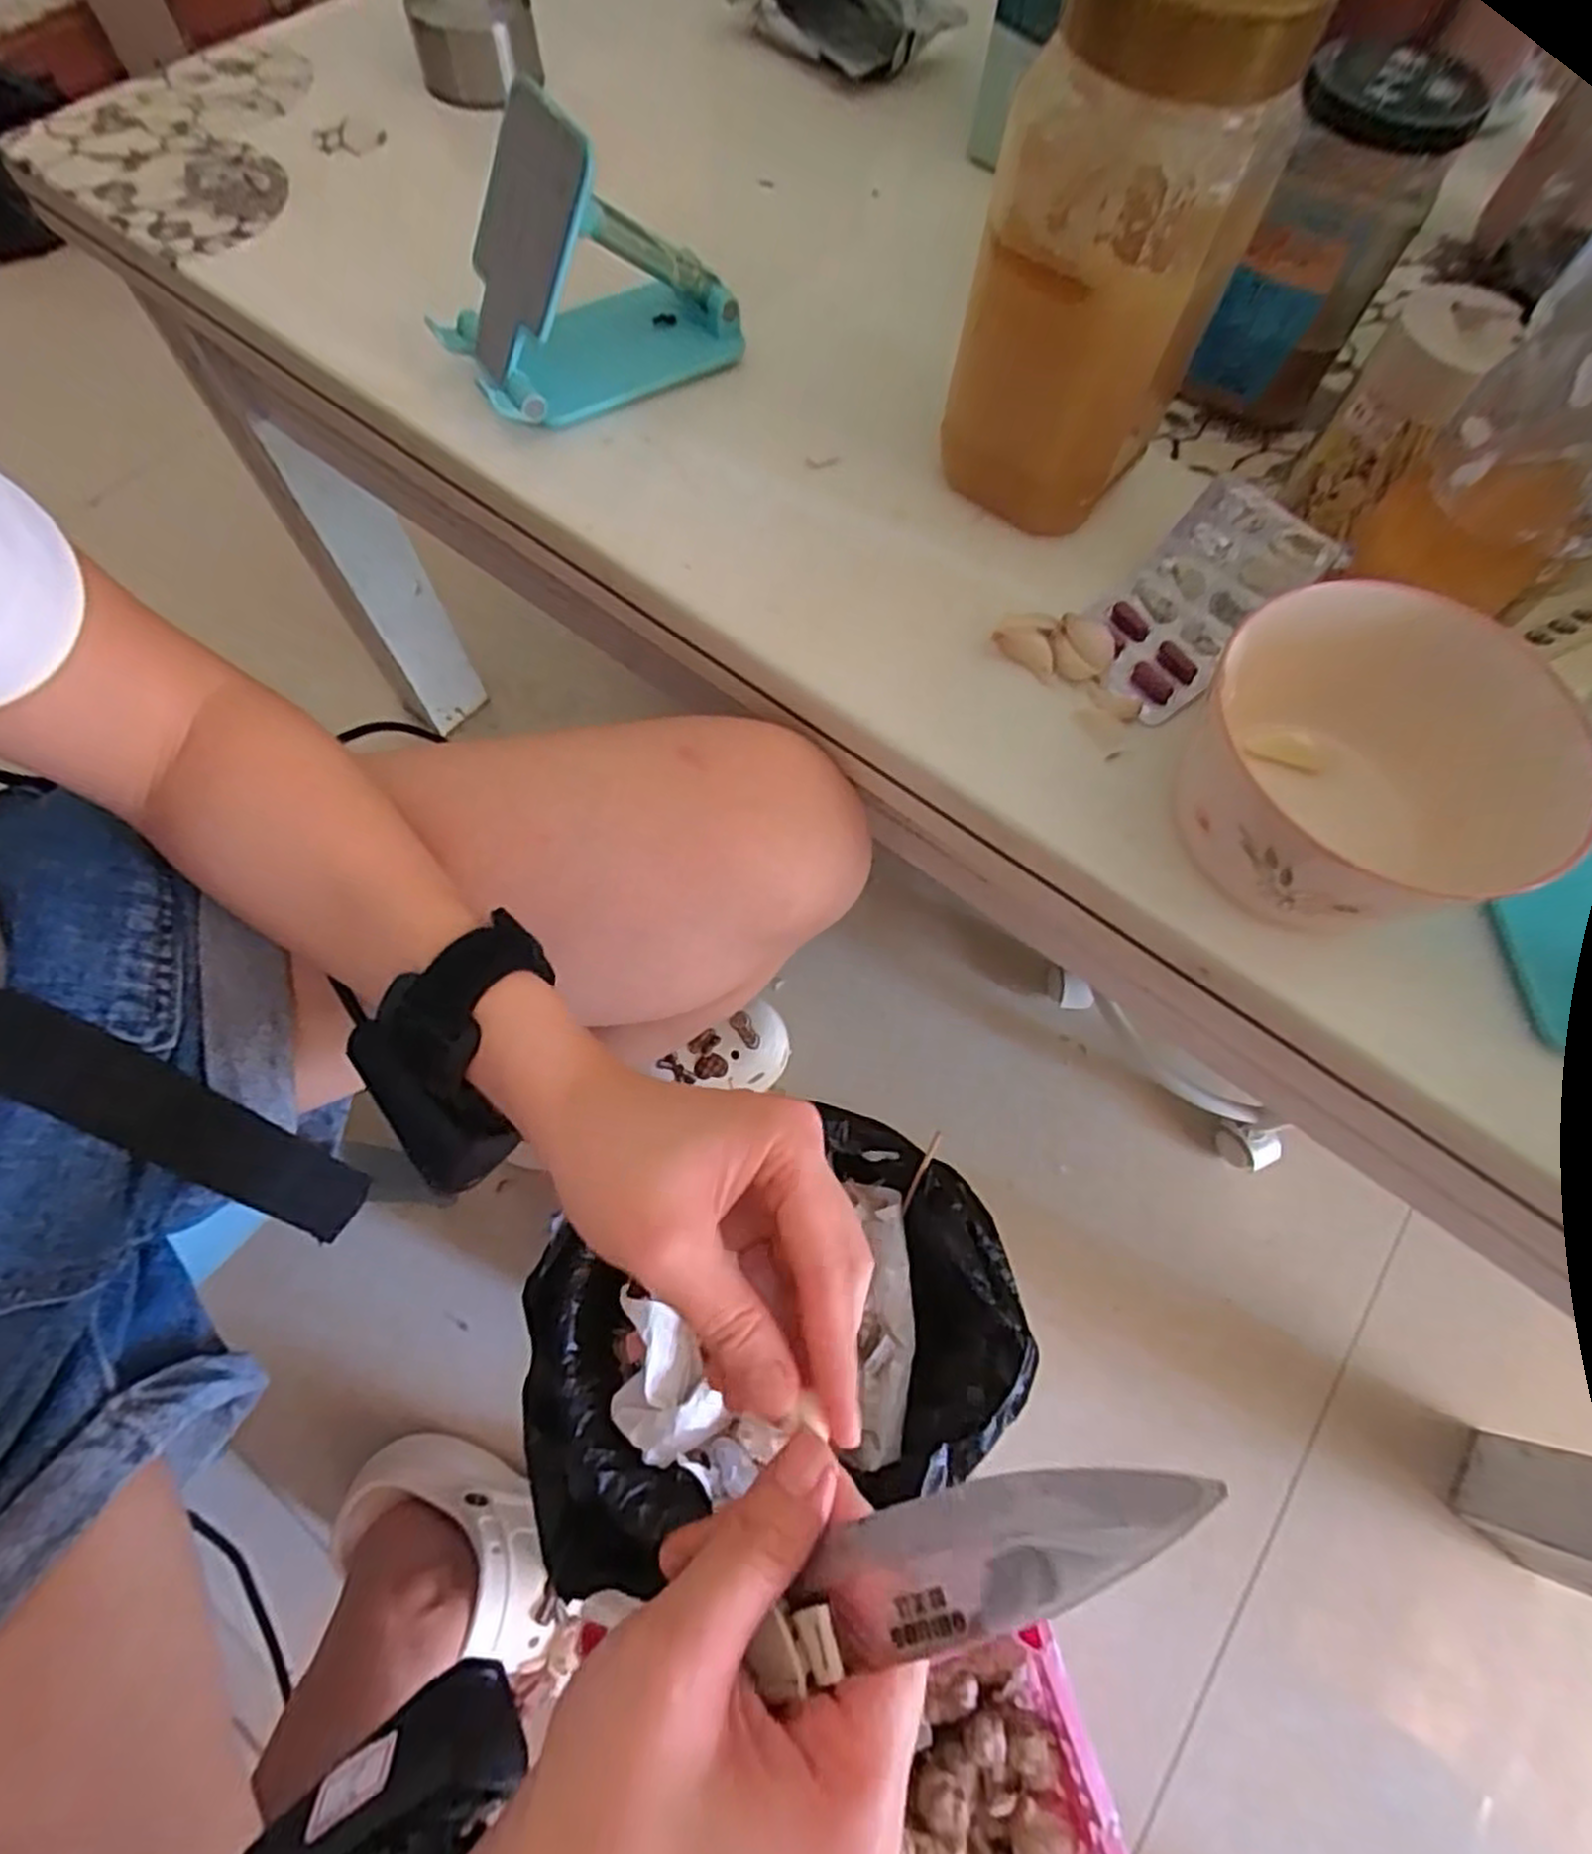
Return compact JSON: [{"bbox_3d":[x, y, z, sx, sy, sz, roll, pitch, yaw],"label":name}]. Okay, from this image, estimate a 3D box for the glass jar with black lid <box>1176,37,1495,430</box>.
[{"bbox_3d":[0.219,-0.284,0.334,0.060,0.115,0.055,1,68,-2],"label":"glass jar with black lid"}]

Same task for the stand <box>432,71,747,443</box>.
[{"bbox_3d":[-0.085,-0.273,0.326,0.122,0.097,0.065,-26,71,-12],"label":"stand"}]

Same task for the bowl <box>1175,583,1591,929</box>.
[{"bbox_3d":[0.175,-0.050,0.259,0.095,0.062,0.096,1,68,-2],"label":"bowl"}]

